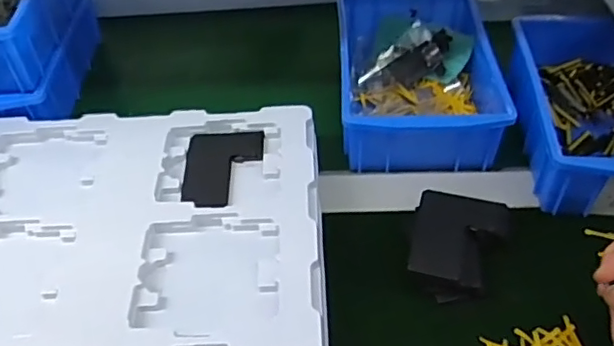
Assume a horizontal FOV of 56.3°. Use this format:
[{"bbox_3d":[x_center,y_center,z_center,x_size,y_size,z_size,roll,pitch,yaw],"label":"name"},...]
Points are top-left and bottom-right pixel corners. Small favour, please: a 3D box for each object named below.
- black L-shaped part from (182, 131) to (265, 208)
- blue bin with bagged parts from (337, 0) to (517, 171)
[{"bbox_3d":[-0.064,-0.005,0.446,0.060,0.004,0.080,-4,46,-1],"label":"black L-shaped part"},{"bbox_3d":[0.097,-0.091,0.525,0.132,0.059,0.197,-2,46,0],"label":"blue bin with bagged parts"}]

